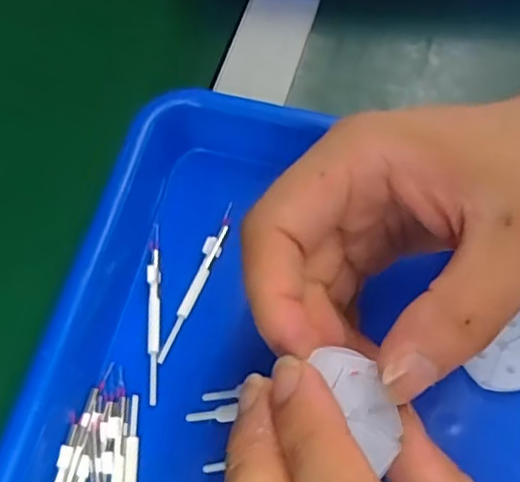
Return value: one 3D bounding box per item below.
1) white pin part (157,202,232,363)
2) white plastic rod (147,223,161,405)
[{"bbox_3d":[-0.027,0.017,0.282,0.007,0.005,0.077,18,65,7],"label":"white pin part"},{"bbox_3d":[-0.047,0.030,0.275,0.005,0.004,0.078,-1,64,-3],"label":"white plastic rod"}]

